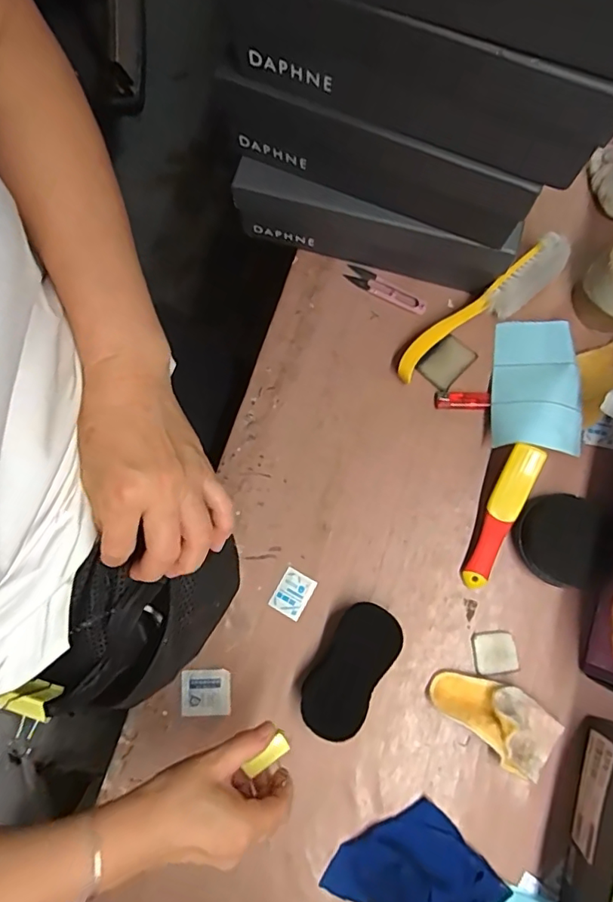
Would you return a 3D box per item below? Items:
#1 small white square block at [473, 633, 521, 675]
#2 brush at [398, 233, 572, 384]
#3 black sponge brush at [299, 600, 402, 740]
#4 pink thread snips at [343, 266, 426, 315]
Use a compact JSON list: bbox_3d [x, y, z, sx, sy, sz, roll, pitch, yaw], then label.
[{"bbox_3d":[0.193,0.207,0.533,0.044,0.004,0.039,-4,79,1],"label":"small white square block"},{"bbox_3d":[0.196,-0.158,0.579,0.235,0.043,0.042,-37,80,-5],"label":"brush"},{"bbox_3d":[0.044,0.216,0.518,0.060,0.033,0.127,32,81,7],"label":"black sponge brush"},{"bbox_3d":[0.093,-0.189,0.610,0.102,0.006,0.022,28,81,7],"label":"pink thread snips"}]

